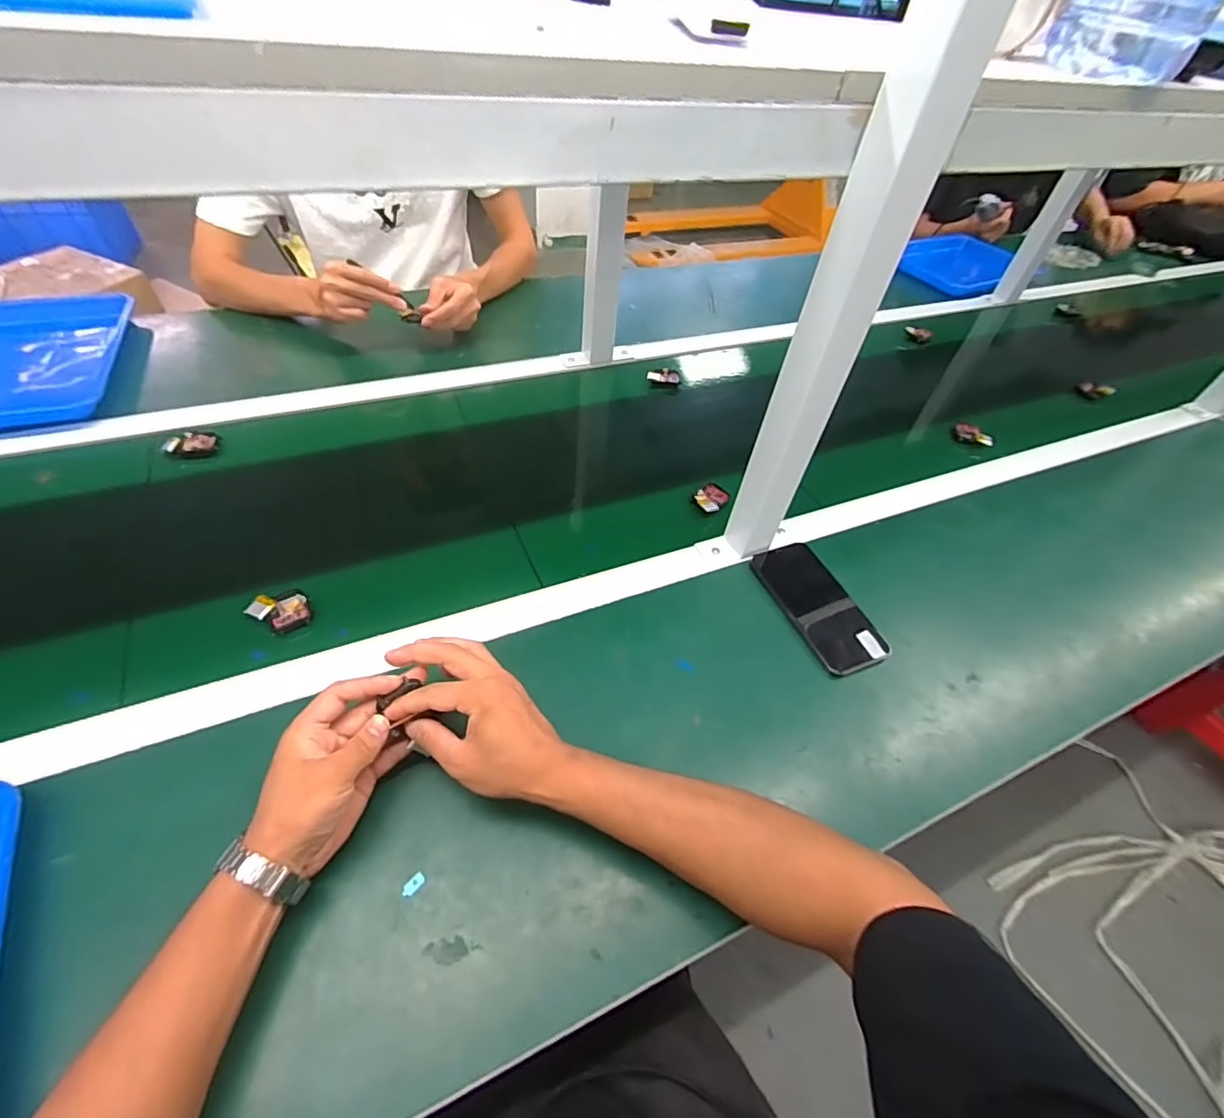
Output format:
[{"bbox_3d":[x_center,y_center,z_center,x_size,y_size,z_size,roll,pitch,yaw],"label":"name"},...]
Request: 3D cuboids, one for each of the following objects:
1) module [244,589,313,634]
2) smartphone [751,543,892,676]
[{"bbox_3d":[-0.316,0.050,0.525,0.048,0.019,0.042,-30,60,-27],"label":"module"},{"bbox_3d":[0.221,0.044,0.590,0.085,0.013,0.166,-16,54,-19],"label":"smartphone"}]

